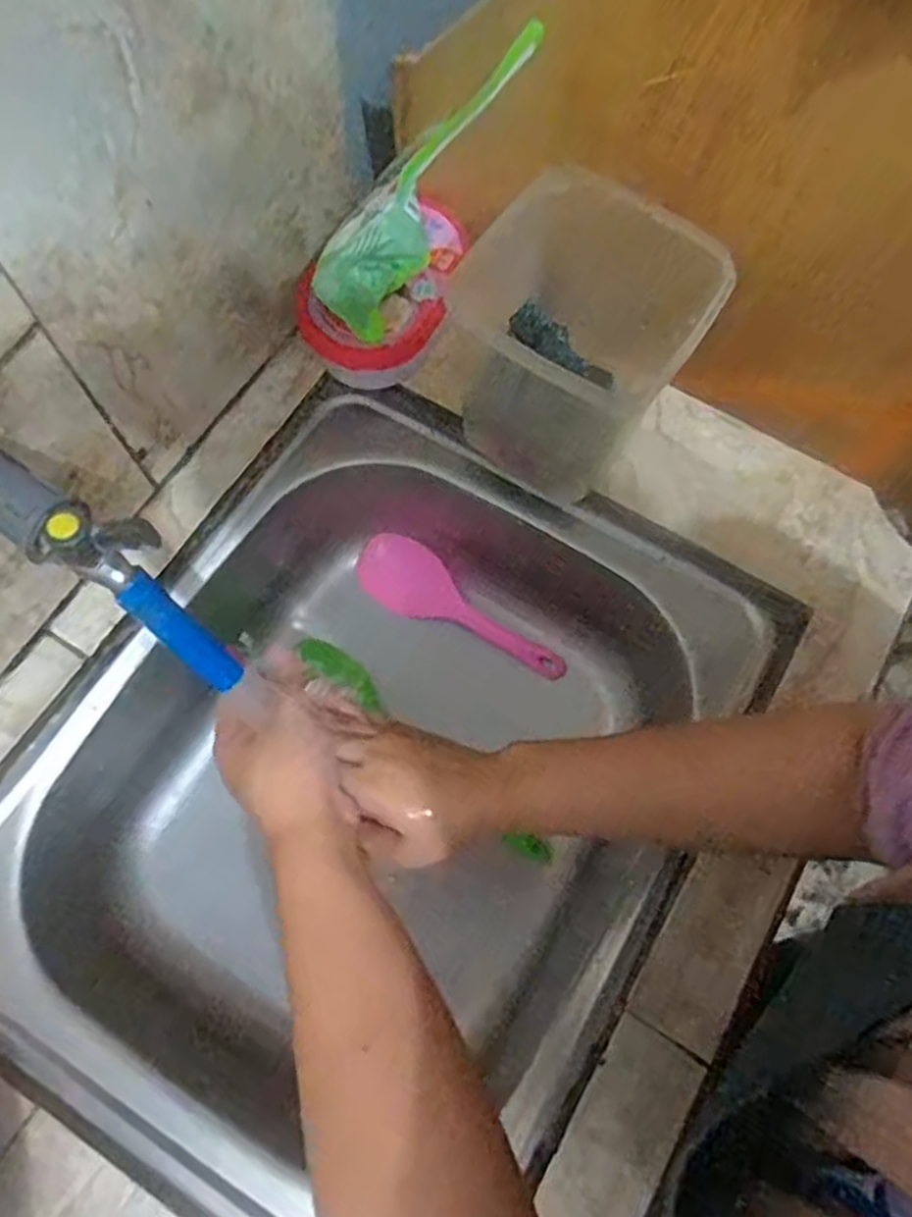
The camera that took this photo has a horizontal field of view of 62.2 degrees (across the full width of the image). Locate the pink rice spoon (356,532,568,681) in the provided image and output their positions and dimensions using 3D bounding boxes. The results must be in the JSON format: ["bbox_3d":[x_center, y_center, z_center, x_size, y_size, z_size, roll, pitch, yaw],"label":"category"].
[{"bbox_3d":[0.008,-0.002,0.657,0.196,0.019,0.060,28,107,5],"label":"pink rice spoon"}]

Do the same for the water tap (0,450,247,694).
[{"bbox_3d":[-0.171,-0.033,0.329,0.183,0.078,0.036,37,72,-4],"label":"water tap"}]

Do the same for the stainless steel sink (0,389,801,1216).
[{"bbox_3d":[-0.064,0.124,0.559,0.394,0.155,0.478,31,72,8],"label":"stainless steel sink"}]

